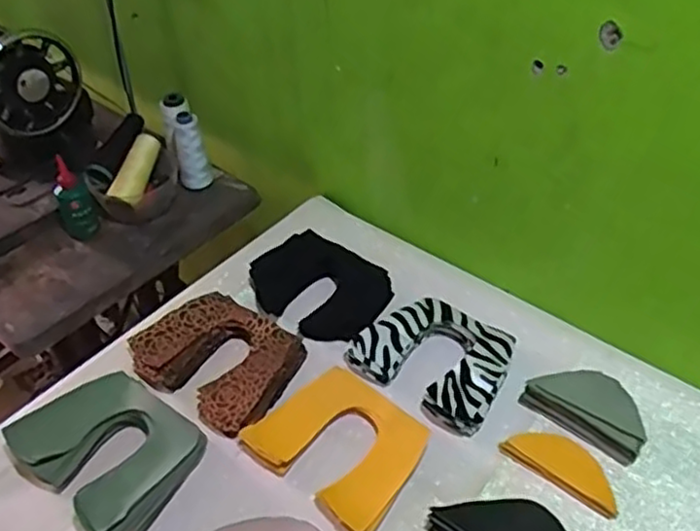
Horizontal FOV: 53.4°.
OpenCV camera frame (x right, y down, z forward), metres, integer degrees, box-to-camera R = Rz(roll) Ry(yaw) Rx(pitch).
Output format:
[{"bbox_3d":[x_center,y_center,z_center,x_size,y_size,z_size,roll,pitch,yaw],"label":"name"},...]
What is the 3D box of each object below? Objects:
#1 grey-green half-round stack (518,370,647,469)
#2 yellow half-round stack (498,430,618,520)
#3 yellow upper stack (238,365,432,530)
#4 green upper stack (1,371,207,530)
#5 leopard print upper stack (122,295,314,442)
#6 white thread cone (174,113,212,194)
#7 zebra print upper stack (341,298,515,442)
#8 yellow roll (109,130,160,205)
[{"bbox_3d":[0.236,0.138,0.687,0.122,0.042,0.055,31,52,30],"label":"grey-green half-round stack"},{"bbox_3d":[0.203,0.187,0.655,0.111,0.013,0.048,30,52,29],"label":"yellow half-round stack"},{"bbox_3d":[-0.008,0.173,0.675,0.154,0.026,0.126,30,52,29],"label":"yellow upper stack"},{"bbox_3d":[-0.227,0.175,0.669,0.163,0.044,0.133,28,51,28],"label":"green upper stack"},{"bbox_3d":[-0.142,0.098,0.757,0.171,0.036,0.134,25,49,25],"label":"leopard print upper stack"},{"bbox_3d":[-0.226,-0.162,0.988,0.043,0.111,0.040,-9,44,-8],"label":"white thread cone"},{"bbox_3d":[0.090,0.095,0.745,0.155,0.028,0.128,26,50,26],"label":"zebra print upper stack"},{"bbox_3d":[-0.289,-0.129,0.953,0.035,0.038,0.117,8,59,13],"label":"yellow roll"}]

